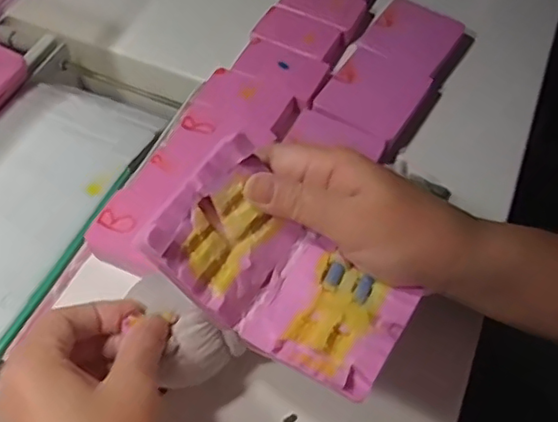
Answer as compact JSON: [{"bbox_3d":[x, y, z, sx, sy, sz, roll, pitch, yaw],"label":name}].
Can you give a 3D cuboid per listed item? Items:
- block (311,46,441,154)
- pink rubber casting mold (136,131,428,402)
[{"bbox_3d":[0.078,-0.087,0.485,0.074,0.031,0.084,29,60,15],"label":"block"},{"bbox_3d":[0.005,0.026,0.291,0.120,0.046,0.075,27,60,15],"label":"pink rubber casting mold"}]

